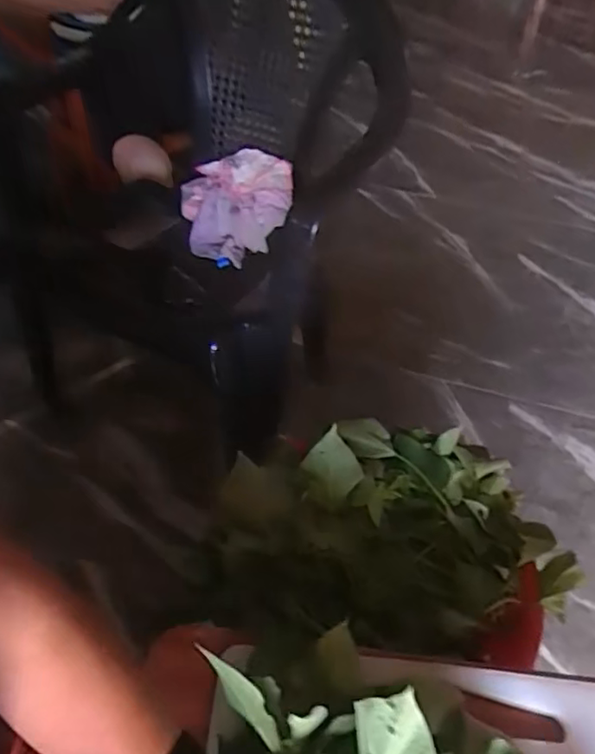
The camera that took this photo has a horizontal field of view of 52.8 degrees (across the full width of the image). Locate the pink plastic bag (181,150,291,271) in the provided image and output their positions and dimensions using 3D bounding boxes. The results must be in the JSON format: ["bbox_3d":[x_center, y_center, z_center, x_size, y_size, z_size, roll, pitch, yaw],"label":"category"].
[{"bbox_3d":[-0.095,-0.252,0.904,0.169,0.155,0.050,1,5,14],"label":"pink plastic bag"}]

